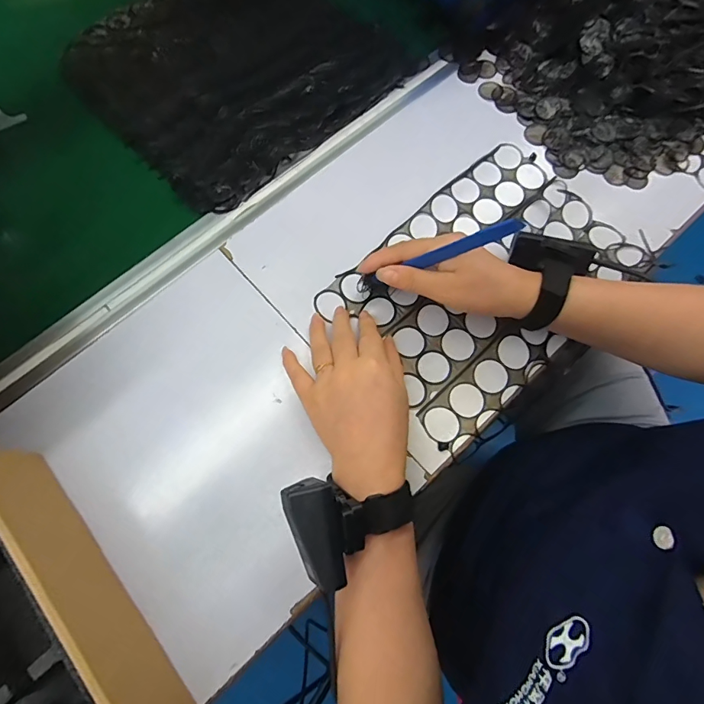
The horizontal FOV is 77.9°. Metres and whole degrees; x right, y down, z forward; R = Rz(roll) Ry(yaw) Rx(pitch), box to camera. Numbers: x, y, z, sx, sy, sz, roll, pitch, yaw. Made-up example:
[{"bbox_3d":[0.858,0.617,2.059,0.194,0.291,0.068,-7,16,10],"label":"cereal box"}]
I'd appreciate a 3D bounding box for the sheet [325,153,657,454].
[{"bbox_3d":[0.130,-0.071,0.428,0.284,0.011,0.195,-42,78,-10],"label":"sheet"}]

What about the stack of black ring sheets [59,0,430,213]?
[{"bbox_3d":[-0.128,-0.336,0.498,0.289,0.024,0.317,44,79,11],"label":"stack of black ring sheets"}]

